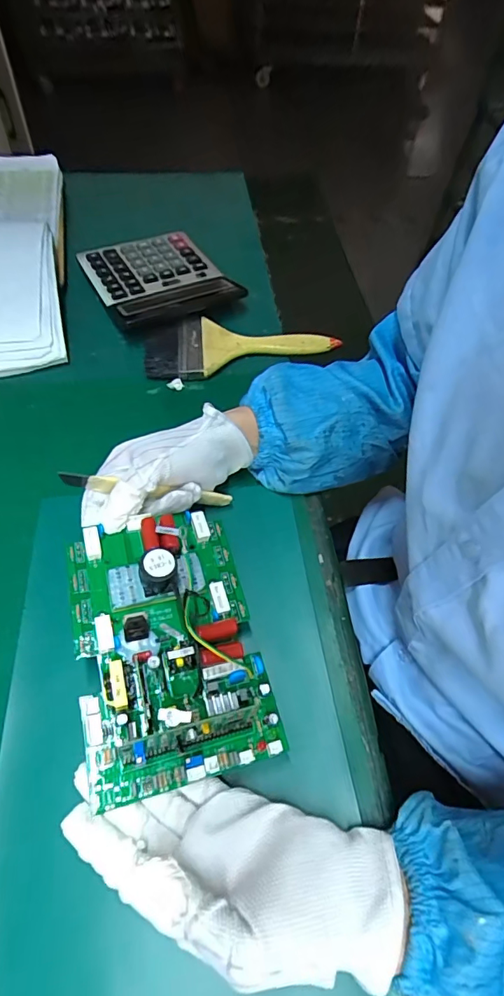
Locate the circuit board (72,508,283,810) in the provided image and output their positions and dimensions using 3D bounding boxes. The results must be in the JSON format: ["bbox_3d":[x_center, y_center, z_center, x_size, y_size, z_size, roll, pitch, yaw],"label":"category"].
[{"bbox_3d":[-0.056,0.086,0.309,0.112,0.037,0.169,-12,58,-11],"label":"circuit board"}]

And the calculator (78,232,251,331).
[{"bbox_3d":[-0.109,-0.261,0.556,0.141,0.029,0.172,-24,61,-17],"label":"calculator"}]

